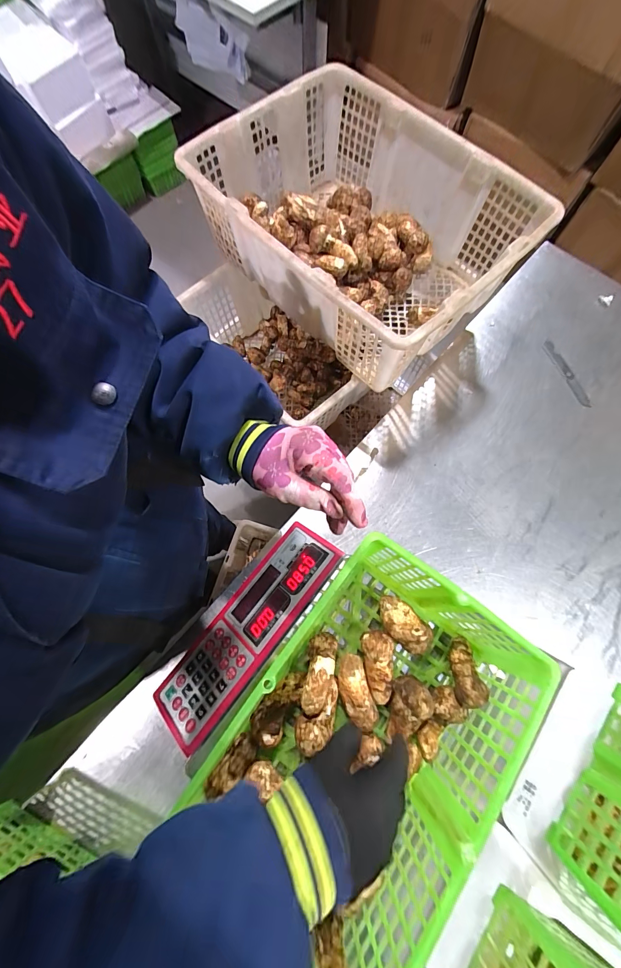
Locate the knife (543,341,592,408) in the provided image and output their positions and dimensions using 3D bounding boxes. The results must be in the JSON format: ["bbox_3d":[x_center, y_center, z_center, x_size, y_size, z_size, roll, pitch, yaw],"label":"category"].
[{"bbox_3d":[0.489,-0.211,0.649,0.026,0.004,0.150,-17,75,-6],"label":"knife"}]

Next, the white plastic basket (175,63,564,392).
[{"bbox_3d":[0.095,-0.456,0.600,0.434,0.178,0.524,-41,78,-11],"label":"white plastic basket"}]

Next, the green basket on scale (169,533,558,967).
[{"bbox_3d":[0.049,0.250,0.331,0.211,0.113,0.333,36,77,9],"label":"green basket on scale"}]

